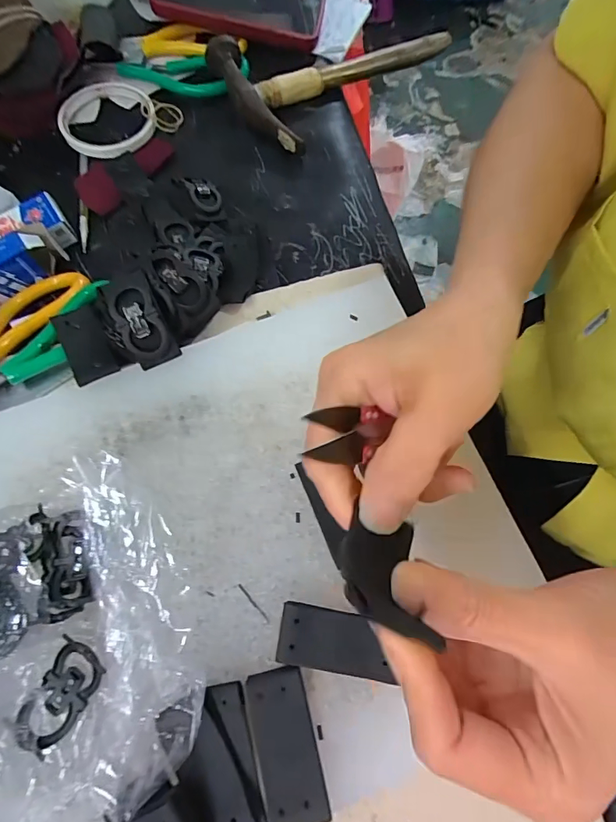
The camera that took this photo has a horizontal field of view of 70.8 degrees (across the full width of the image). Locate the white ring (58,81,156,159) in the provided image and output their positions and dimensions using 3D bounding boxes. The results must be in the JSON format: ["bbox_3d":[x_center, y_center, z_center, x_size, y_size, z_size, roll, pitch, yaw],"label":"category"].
[{"bbox_3d":[-0.184,-0.271,0.399,0.082,0.012,0.092,-13,69,-3],"label":"white ring"}]

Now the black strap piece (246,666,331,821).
[{"bbox_3d":[-0.009,0.154,0.201,0.025,0.011,0.061,-15,71,-3],"label":"black strap piece"}]

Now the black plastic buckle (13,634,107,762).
[{"bbox_3d":[-0.122,0.138,0.212,0.027,0.011,0.048,30,74,12],"label":"black plastic buckle"}]

